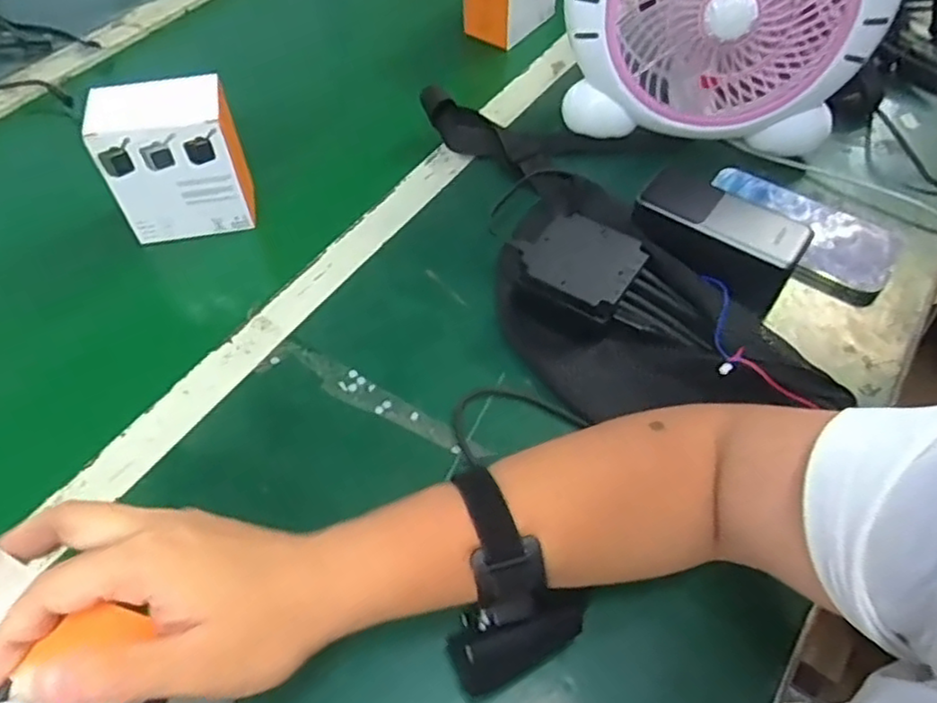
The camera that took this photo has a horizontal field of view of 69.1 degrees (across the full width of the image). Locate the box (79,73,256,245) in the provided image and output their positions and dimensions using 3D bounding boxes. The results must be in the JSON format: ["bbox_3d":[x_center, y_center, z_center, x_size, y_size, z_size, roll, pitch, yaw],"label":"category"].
[{"bbox_3d":[-0.241,-0.157,0.565,0.101,0.117,0.055,-10,56,-8],"label":"box"}]

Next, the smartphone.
[{"bbox_3d":[0.283,-0.109,0.578,0.161,0.014,0.091,37,62,23],"label":"smartphone"}]

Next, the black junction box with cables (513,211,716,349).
[{"bbox_3d":[0.109,-0.057,0.506,0.153,0.022,0.079,23,62,12],"label":"black junction box with cables"}]

